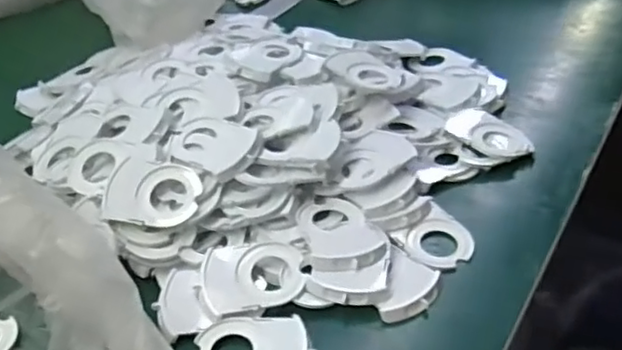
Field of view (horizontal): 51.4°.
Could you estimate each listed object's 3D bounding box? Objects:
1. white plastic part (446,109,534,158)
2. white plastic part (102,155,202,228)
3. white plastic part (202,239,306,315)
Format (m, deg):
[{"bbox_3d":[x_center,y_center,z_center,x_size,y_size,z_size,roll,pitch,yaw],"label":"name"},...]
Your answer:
[{"bbox_3d":[0.167,-0.039,0.611,0.046,0.013,0.079,-24,42,-24],"label":"white plastic part"},{"bbox_3d":[-0.126,0.015,0.515,0.073,0.010,0.057,9,65,-1],"label":"white plastic part"},{"bbox_3d":[-0.043,0.074,0.478,0.072,0.015,0.052,-9,38,-6],"label":"white plastic part"}]

